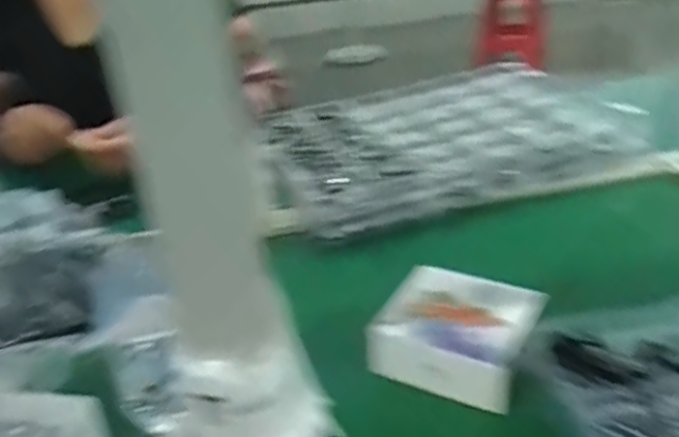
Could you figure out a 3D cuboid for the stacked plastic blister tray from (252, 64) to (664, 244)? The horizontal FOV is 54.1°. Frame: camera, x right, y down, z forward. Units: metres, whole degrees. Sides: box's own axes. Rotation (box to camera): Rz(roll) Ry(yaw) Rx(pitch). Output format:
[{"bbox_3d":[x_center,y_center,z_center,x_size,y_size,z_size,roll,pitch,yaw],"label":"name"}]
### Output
[{"bbox_3d":[0.132,-0.109,0.869,0.461,0.076,0.345,-11,29,-11],"label":"stacked plastic blister tray"}]

